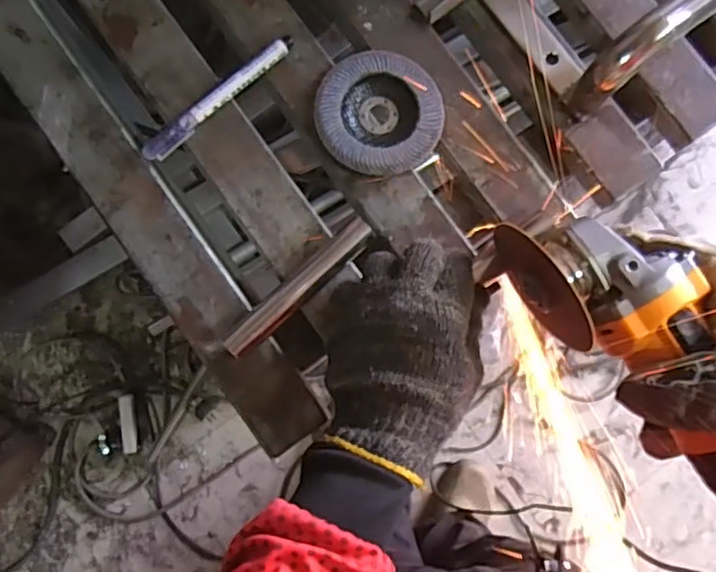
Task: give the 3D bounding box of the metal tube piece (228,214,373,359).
[{"bbox_3d":[-0.040,0.001,0.431,0.019,0.021,0.124,44,84,4],"label":"metal tube piece"}]

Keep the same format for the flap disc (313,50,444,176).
[{"bbox_3d":[0.015,-0.124,0.451,0.089,0.012,0.087,0,83,-1],"label":"flap disc"}]

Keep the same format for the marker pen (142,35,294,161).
[{"bbox_3d":[-0.099,-0.134,0.447,0.131,0.012,0.014,-41,85,-6],"label":"marker pen"}]

